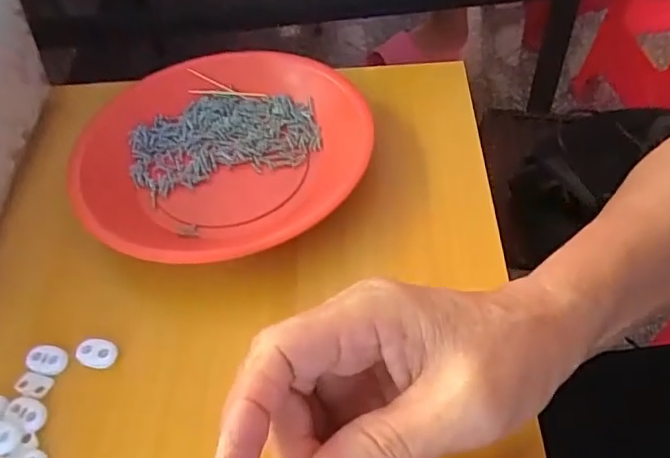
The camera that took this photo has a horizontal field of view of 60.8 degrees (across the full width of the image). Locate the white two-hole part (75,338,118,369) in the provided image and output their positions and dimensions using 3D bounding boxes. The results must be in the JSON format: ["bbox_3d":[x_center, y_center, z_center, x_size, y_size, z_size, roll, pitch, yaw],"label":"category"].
[{"bbox_3d":[-0.127,0.066,0.306,0.022,0.004,0.015,5,51,10],"label":"white two-hole part"}]

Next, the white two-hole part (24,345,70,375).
[{"bbox_3d":[-0.154,0.070,0.305,0.022,0.005,0.015,6,51,10],"label":"white two-hole part"}]

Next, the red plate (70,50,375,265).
[{"bbox_3d":[-0.075,-0.051,0.384,0.183,0.027,0.189,-3,50,3],"label":"red plate"}]

